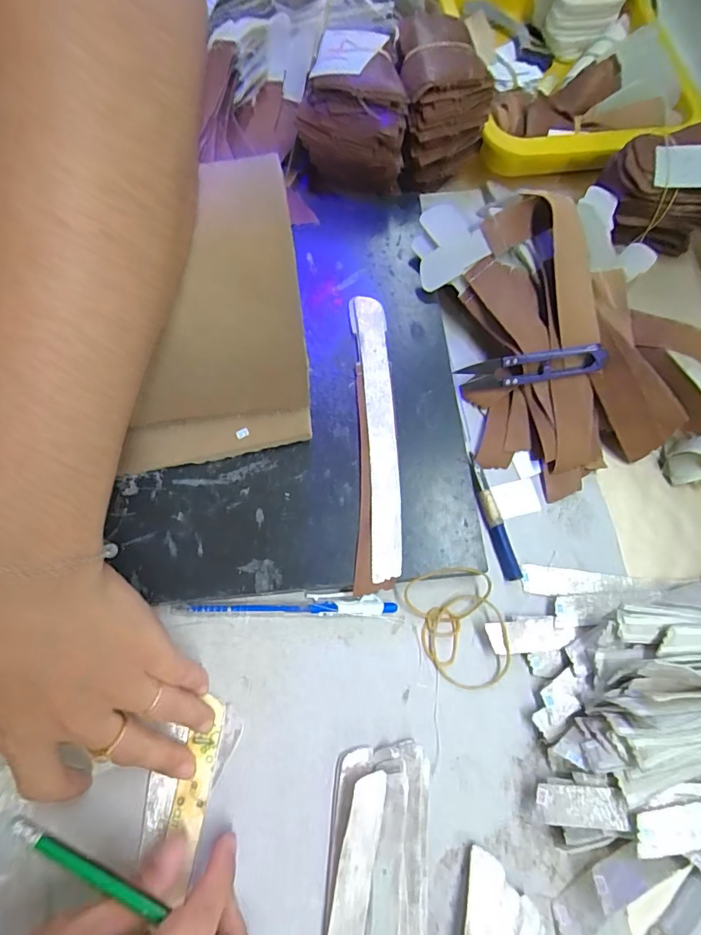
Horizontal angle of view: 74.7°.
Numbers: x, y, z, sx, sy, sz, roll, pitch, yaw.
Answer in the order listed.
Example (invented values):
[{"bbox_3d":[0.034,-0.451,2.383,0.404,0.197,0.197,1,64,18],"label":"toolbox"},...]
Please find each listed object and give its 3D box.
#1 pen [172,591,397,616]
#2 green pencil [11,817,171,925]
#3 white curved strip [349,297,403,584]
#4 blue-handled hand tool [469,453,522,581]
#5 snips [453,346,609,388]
[{"bbox_3d":[-0.041,0.086,0.289,0.136,0.008,0.014,1,73,-1],"label":"pen"},{"bbox_3d":[-0.091,0.200,0.209,0.146,0.006,0.006,30,74,1],"label":"green pencil"},{"bbox_3d":[0.018,-0.027,0.304,0.023,0.005,0.196,-4,73,-1],"label":"white curved strip"},{"bbox_3d":[0.095,0.033,0.310,0.011,0.006,0.086,-14,73,-5],"label":"blue-handled hand tool"},{"bbox_3d":[0.125,-0.070,0.322,0.095,0.024,0.007,-9,34,9],"label":"snips"}]

